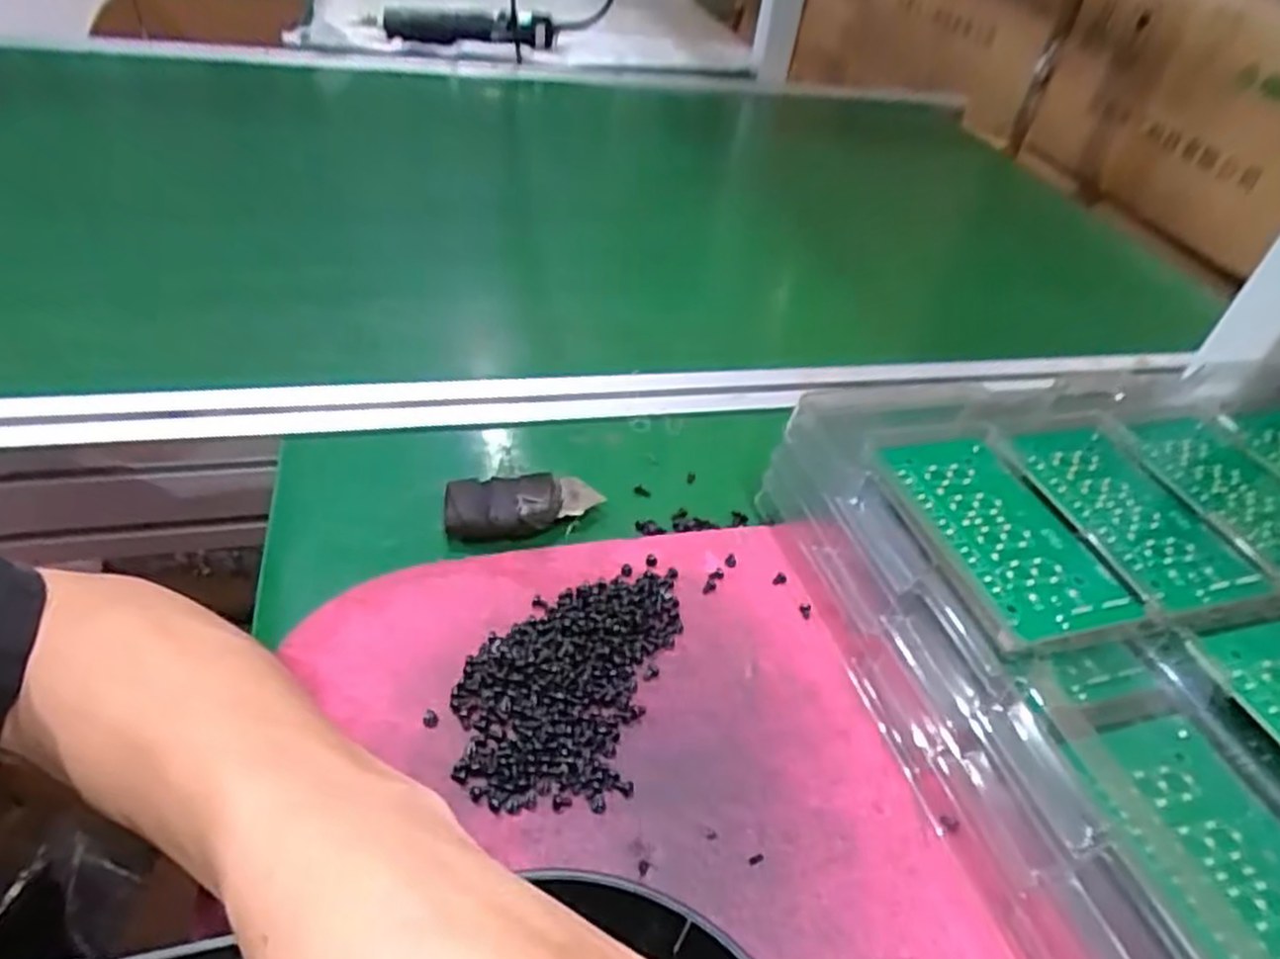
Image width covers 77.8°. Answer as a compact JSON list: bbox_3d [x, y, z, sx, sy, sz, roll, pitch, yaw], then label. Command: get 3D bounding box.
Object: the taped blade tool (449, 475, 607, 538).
[{"bbox_3d":[-0.055,0.010,0.371,0.070,0.014,0.027,-9,45,-19],"label":"taped blade tool"}]

